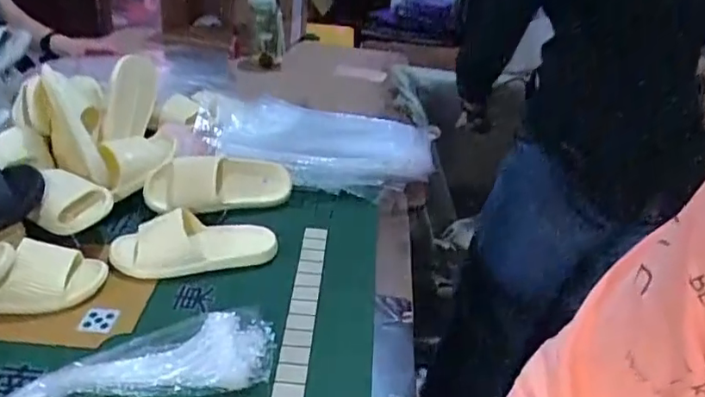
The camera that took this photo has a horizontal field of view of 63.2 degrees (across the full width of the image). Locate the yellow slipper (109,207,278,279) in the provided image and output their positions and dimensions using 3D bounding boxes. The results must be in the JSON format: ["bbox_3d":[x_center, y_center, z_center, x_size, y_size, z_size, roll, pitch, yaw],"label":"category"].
[{"bbox_3d":[-0.248,0.072,0.912,0.250,0.069,0.107,-1,32,-11],"label":"yellow slipper"}]

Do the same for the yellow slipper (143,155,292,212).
[{"bbox_3d":[-0.243,-0.029,1.052,0.252,0.095,0.075,-4,3,-18],"label":"yellow slipper"}]

